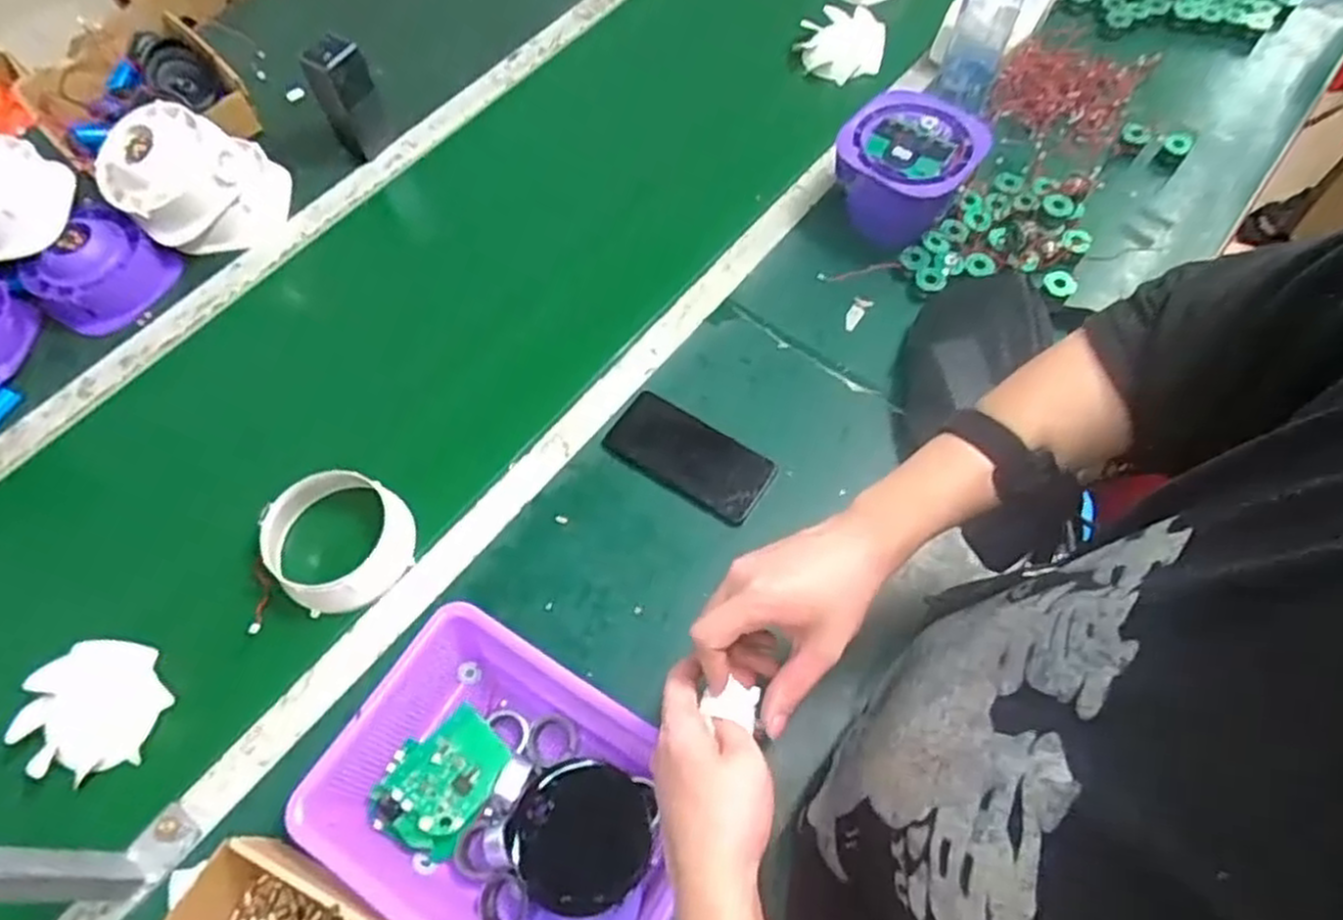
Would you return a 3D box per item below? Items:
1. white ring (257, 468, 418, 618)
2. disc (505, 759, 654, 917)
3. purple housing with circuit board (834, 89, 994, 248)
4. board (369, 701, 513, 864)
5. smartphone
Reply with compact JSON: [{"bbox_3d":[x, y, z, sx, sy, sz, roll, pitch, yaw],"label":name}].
[{"bbox_3d":[-0.300,0.072,0.700,0.120,0.061,0.120,0,63,1],"label":"white ring"},{"bbox_3d":[-0.068,0.278,0.569,0.104,0.013,0.097,0,72,1],"label":"disc"},{"bbox_3d":[0.261,-0.322,0.862,0.144,0.106,0.147,0,63,1],"label":"purple housing with circuit board"},{"bbox_3d":[-0.185,0.249,0.606,0.084,0.018,0.103,31,67,15],"label":"board"},{"bbox_3d":[0.017,-0.004,0.758,0.160,0.016,0.075,30,67,15],"label":"smartphone"}]

